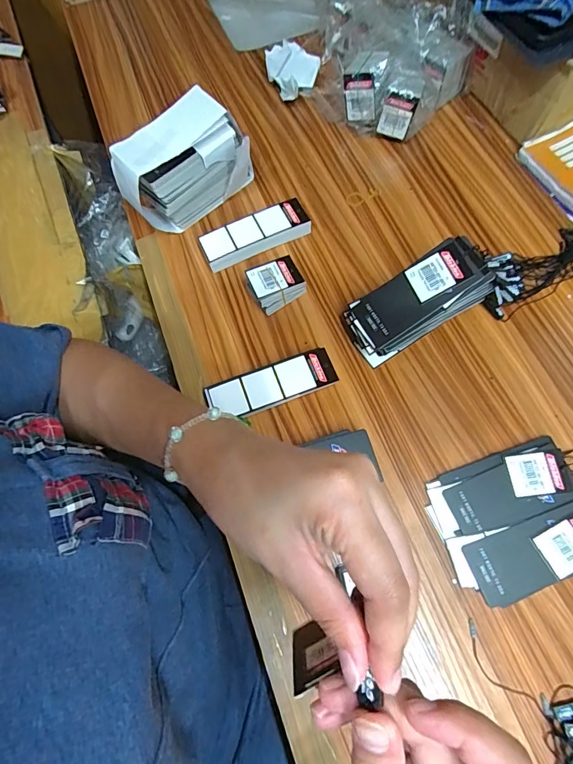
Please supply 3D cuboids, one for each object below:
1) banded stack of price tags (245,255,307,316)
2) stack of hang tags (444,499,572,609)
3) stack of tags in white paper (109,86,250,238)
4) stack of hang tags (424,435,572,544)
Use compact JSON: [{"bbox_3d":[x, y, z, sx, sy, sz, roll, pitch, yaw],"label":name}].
[{"bbox_3d":[-0.011,-0.100,0.424,0.050,0.035,0.038,-27,70,-7],"label":"banded stack of price tags"},{"bbox_3d":[0.201,0.141,0.333,0.123,0.011,0.055,-17,69,-4],"label":"stack of hang tags"},{"bbox_3d":[-0.107,-0.229,0.439,0.144,0.102,0.059,-31,71,-9],"label":"stack of tags in white paper"},{"bbox_3d":[0.184,0.093,0.352,0.123,0.012,0.057,-19,70,-4],"label":"stack of hang tags"}]

